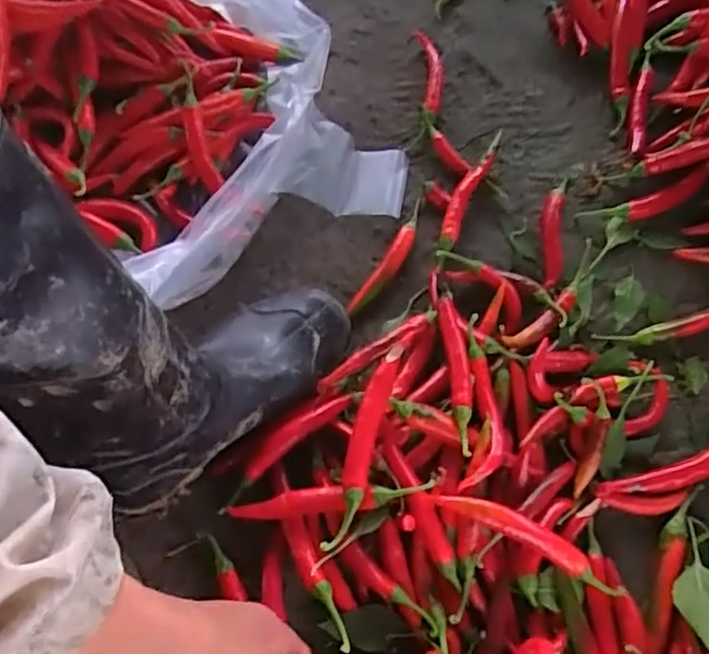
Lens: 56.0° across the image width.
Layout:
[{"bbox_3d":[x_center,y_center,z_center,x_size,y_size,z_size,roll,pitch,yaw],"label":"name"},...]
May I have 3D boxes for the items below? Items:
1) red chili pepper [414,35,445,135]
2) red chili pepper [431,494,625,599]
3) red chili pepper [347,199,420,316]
[{"bbox_3d":[0.082,-0.264,0.712,0.026,0.020,0.128,-3,70,1],"label":"red chili pepper"},{"bbox_3d":[0.135,0.161,0.513,0.157,0.033,0.023,25,74,12],"label":"red chili pepper"},{"bbox_3d":[0.035,-0.066,0.631,0.020,0.013,0.137,29,73,12],"label":"red chili pepper"}]

